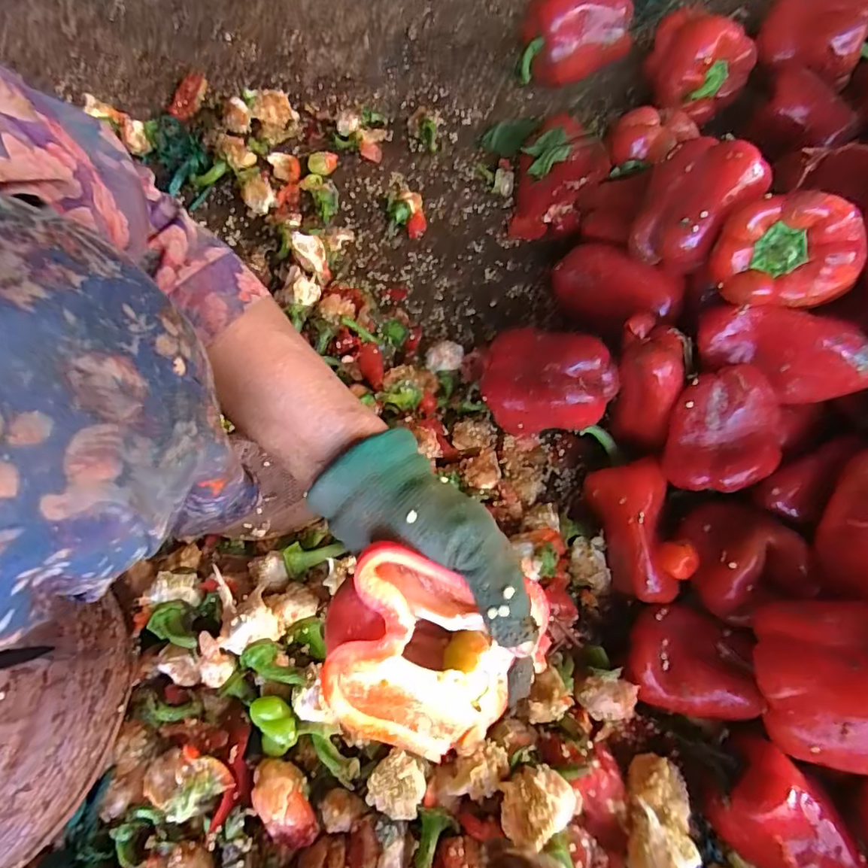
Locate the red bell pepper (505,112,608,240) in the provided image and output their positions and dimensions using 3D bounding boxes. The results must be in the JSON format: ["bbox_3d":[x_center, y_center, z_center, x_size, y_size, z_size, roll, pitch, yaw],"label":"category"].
[{"bbox_3d":[0.118,-0.239,0.502,0.077,0.079,0.070,12,73,6],"label":"red bell pepper"}]

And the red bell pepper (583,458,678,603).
[{"bbox_3d":[0.156,0.077,0.411,0.048,0.046,0.104,-2,72,1],"label":"red bell pepper"}]

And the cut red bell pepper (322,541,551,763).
[{"bbox_3d":[0.000,0.105,0.251,0.100,0.059,0.079,10,73,5],"label":"cut red bell pepper"}]

